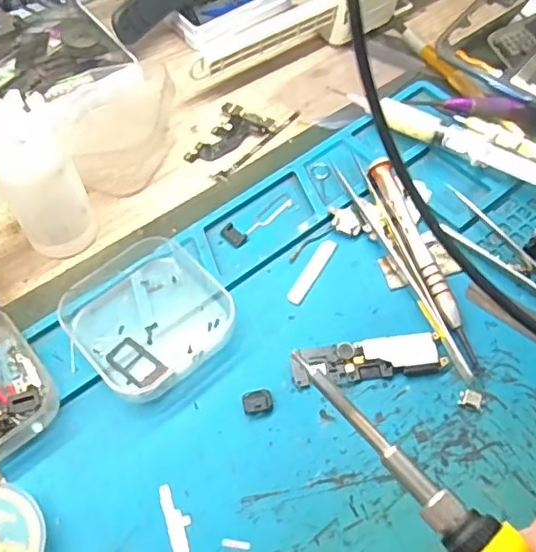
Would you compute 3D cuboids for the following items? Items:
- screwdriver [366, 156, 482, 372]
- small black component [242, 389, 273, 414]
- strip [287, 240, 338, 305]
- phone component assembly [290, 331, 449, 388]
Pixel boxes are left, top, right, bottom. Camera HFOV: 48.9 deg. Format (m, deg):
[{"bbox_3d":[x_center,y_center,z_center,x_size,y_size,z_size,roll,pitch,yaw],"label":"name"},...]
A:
[{"bbox_3d":[0.073,-0.010,0.276,0.012,0.013,0.113,-16,59,-8],"label":"screwdriver"},{"bbox_3d":[-0.004,0.052,0.246,0.012,0.004,0.009,-11,58,-5],"label":"small black component"},{"bbox_3d":[0.021,-0.003,0.281,0.009,0.004,0.039,26,62,17],"label":"strip"},{"bbox_3d":[0.043,0.036,0.255,0.065,0.004,0.017,-6,58,-2],"label":"phone component assembly"}]

